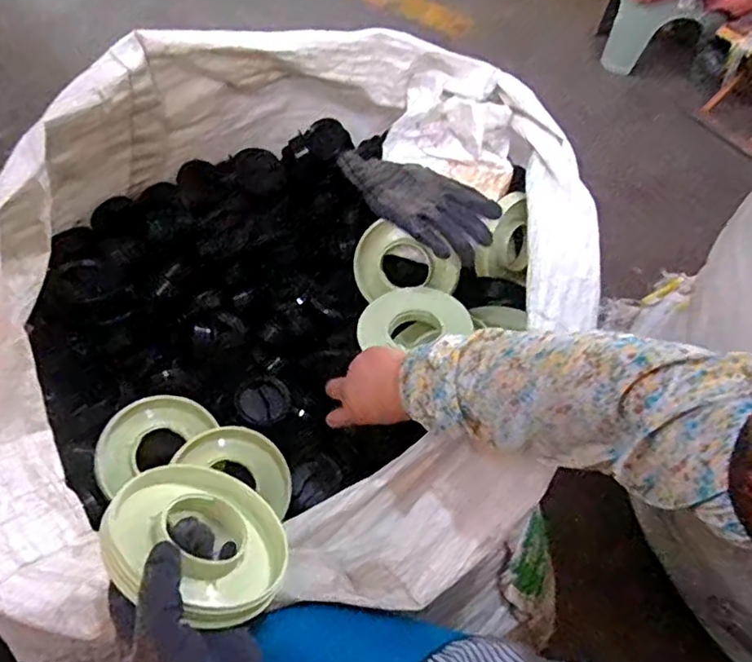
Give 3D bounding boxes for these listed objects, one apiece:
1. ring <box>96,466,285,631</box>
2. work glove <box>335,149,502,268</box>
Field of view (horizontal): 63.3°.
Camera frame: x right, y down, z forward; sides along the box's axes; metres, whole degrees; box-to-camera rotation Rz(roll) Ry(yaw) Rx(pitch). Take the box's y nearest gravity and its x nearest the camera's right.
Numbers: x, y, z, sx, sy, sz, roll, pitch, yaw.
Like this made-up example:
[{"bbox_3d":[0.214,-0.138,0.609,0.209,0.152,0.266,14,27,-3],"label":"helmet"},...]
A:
[{"bbox_3d":[-0.127,0.152,0.441,0.126,0.025,0.124,28,24,-13],"label":"ring"},{"bbox_3d":[0.042,-0.155,0.749,0.210,0.051,0.093,30,57,18],"label":"work glove"}]

